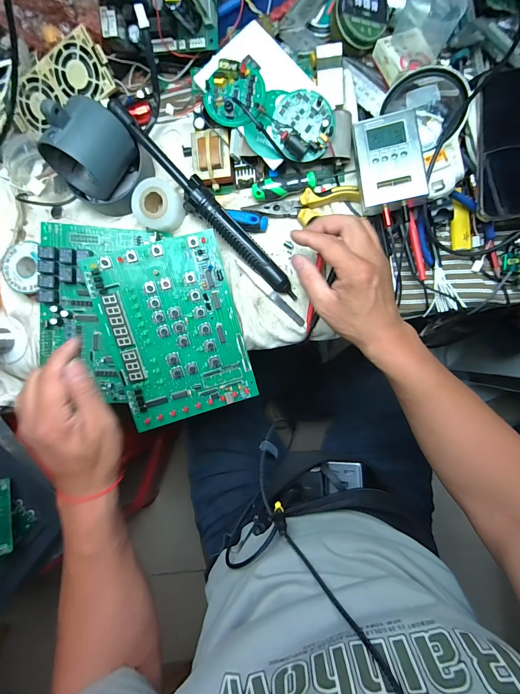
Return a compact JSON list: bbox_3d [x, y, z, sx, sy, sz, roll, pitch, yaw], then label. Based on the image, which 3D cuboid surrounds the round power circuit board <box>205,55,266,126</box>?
[{"bbox_3d":[-0.030,-0.299,0.362,0.068,0.025,0.073,0,90,4],"label":"round power circuit board"}]

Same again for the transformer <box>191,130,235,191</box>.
[{"bbox_3d":[-0.060,-0.236,0.392,0.048,0.020,0.062,-8,107,0],"label":"transformer"}]

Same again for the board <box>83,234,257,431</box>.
[{"bbox_3d":[-0.104,-0.018,0.390,0.157,0.010,0.215,-17,100,-9],"label":"board"}]

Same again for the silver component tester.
[{"bbox_3d":[0.146,-0.210,0.354,0.070,0.021,0.099,-7,89,4],"label":"silver component tester"}]

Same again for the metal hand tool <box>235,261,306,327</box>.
[{"bbox_3d":[0.014,-0.071,0.411,0.118,0.008,0.011,43,93,3],"label":"metal hand tool"}]

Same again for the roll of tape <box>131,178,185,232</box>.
[{"bbox_3d":[-0.130,-0.180,0.400,0.064,0.017,0.059,-3,114,-7],"label":"roll of tape"}]

